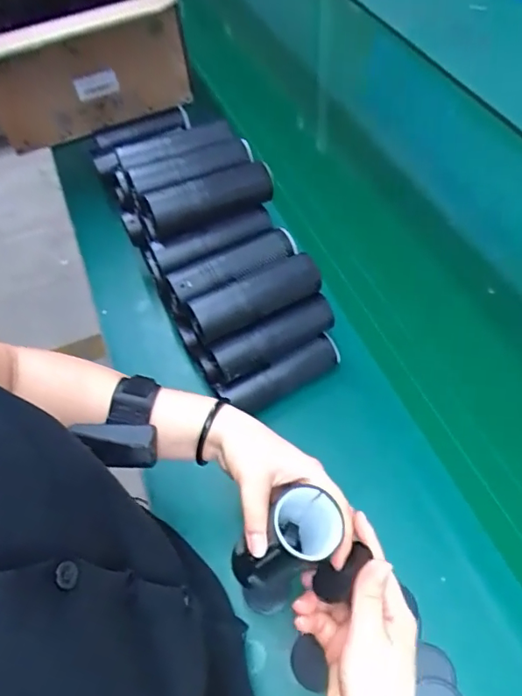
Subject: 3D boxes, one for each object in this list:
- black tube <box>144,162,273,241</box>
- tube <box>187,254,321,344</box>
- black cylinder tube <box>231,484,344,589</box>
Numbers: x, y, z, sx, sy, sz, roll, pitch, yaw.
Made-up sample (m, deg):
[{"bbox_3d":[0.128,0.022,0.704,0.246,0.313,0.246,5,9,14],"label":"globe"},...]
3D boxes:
[{"bbox_3d":[-0.066,-0.194,0.668,0.169,0.054,0.042,-23,56,-10],"label":"black tube"},{"bbox_3d":[-0.005,-0.066,0.621,0.164,0.041,0.050,-29,58,-14],"label":"tube"},{"bbox_3d":[0.015,0.173,0.431,0.048,0.155,0.050,-5,54,-21],"label":"black cylinder tube"}]

